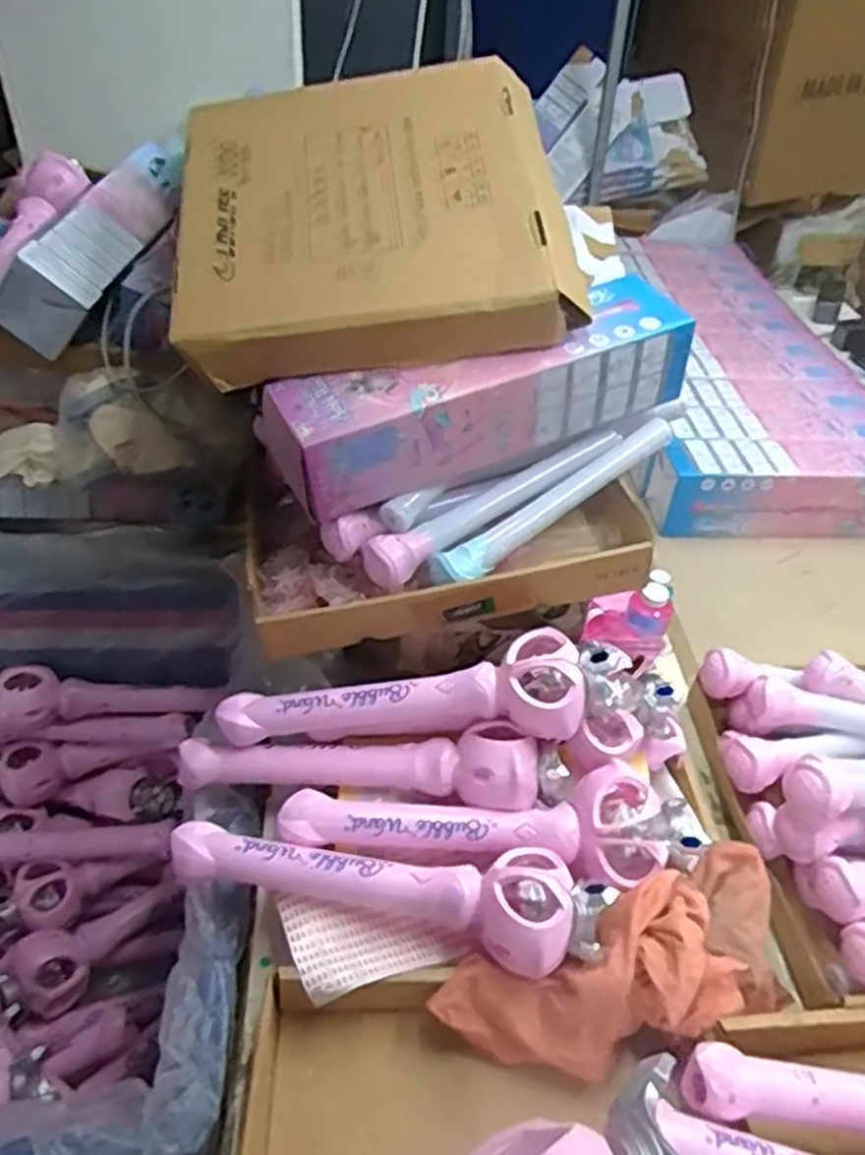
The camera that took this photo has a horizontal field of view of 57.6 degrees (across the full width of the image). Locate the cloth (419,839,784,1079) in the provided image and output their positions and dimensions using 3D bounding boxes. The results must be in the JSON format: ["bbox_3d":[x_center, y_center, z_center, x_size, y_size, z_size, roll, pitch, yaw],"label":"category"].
[{"bbox_3d":[0.155,0.317,0.632,0.294,0.090,0.111,-13,44,-19],"label":"cloth"}]

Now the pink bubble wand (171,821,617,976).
[{"bbox_3d":[-0.038,0.250,0.665,0.359,0.067,0.096,12,42,9],"label":"pink bubble wand"}]

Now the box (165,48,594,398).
[{"bbox_3d":[-0.068,-0.396,0.831,0.396,0.055,0.429,-9,61,-2],"label":"box"}]

